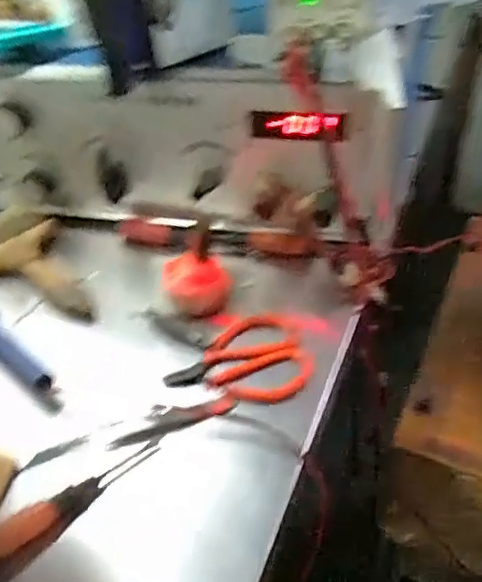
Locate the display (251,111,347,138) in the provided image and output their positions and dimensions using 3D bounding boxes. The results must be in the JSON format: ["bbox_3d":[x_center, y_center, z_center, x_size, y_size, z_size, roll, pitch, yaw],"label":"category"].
[{"bbox_3d":[0.045,-0.131,0.471,0.076,0.030,0.006,4,65,15],"label":"display"}]

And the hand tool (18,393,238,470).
[{"bbox_3d":[-0.075,0.097,0.409,0.144,0.015,0.021,-13,43,-6],"label":"hand tool"}]

